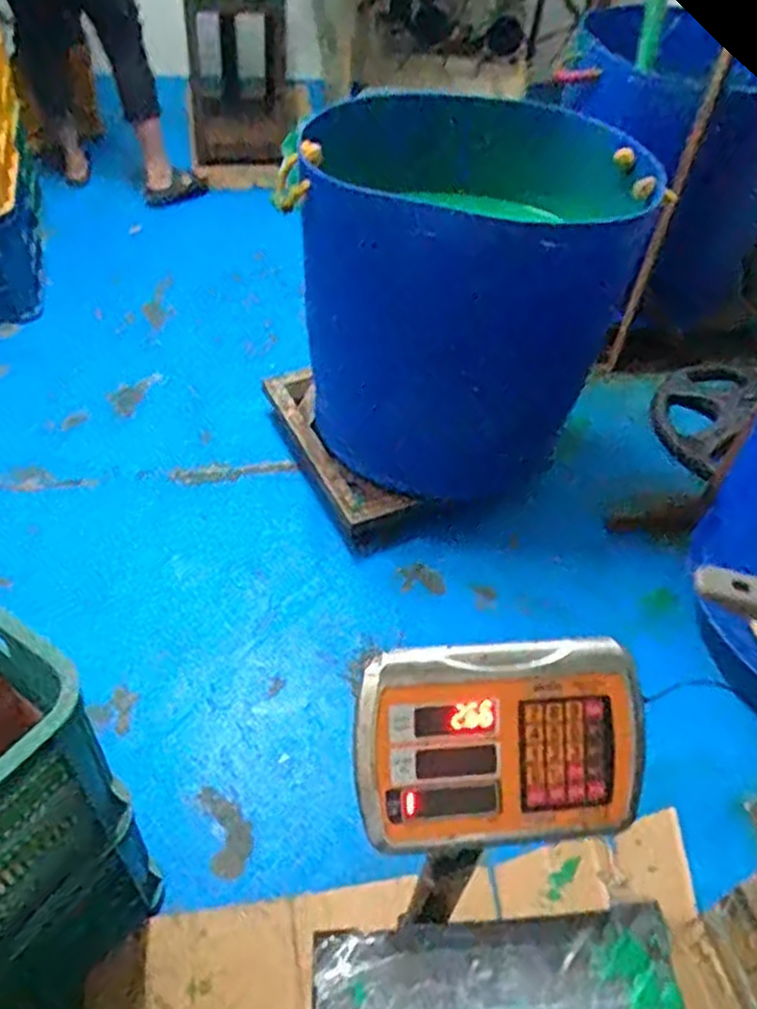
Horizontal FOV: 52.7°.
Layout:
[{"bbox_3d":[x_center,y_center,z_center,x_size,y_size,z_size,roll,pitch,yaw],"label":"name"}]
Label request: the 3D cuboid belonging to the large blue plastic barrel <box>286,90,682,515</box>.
[{"bbox_3d":[0.154,-0.416,1.564,0.613,0.594,0.518,2,48,-3],"label":"large blue plastic barrel"}]

